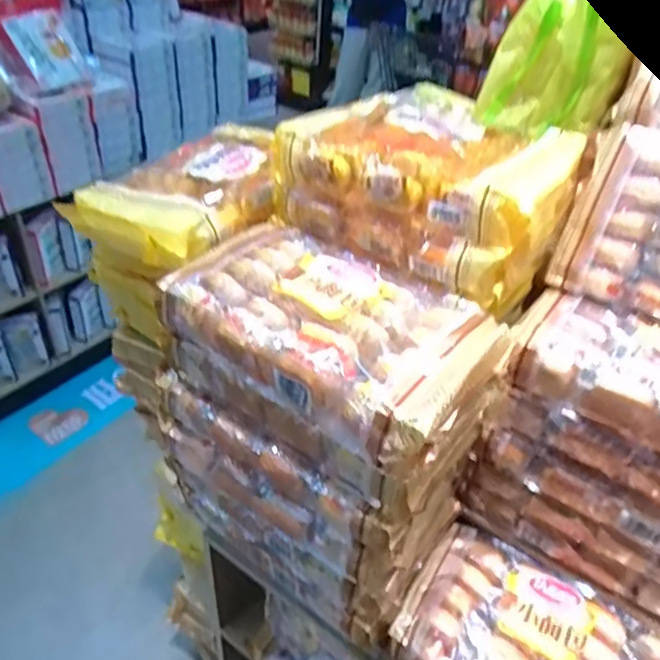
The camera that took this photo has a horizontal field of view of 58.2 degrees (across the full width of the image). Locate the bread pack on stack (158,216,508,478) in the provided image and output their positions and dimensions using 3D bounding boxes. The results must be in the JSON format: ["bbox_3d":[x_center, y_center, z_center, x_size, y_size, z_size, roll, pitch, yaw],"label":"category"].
[{"bbox_3d":[0.000,0.001,0.630,0.325,0.083,0.186,27,43,27],"label":"bread pack on stack"}]

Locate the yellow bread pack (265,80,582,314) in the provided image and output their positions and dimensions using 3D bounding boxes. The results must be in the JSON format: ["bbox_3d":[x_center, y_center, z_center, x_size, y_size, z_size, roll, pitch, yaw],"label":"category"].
[{"bbox_3d":[0.117,-0.172,0.709,0.308,0.134,0.198,26,43,26],"label":"yellow bread pack"}]

